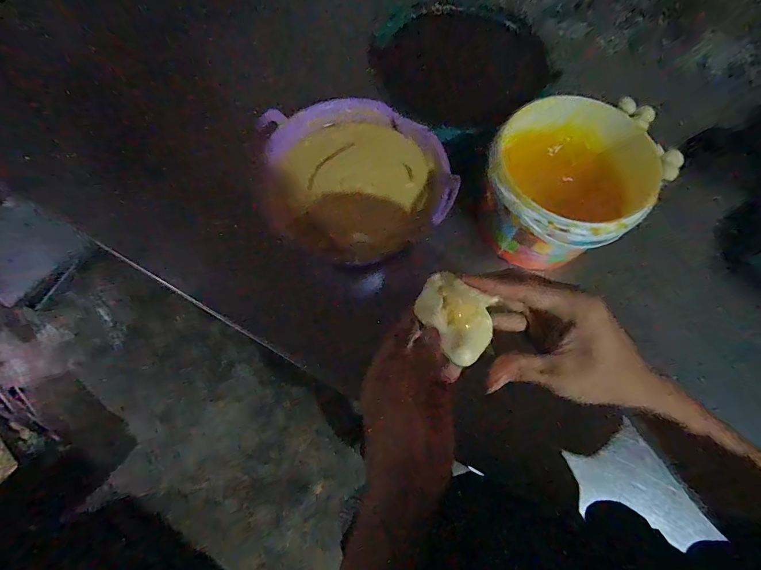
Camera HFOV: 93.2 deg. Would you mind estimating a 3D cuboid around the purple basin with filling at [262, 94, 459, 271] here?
[{"bbox_3d":[-0.038,-0.161,0.585,0.285,0.101,0.270,-6,70,-1],"label":"purple basin with filling"}]

